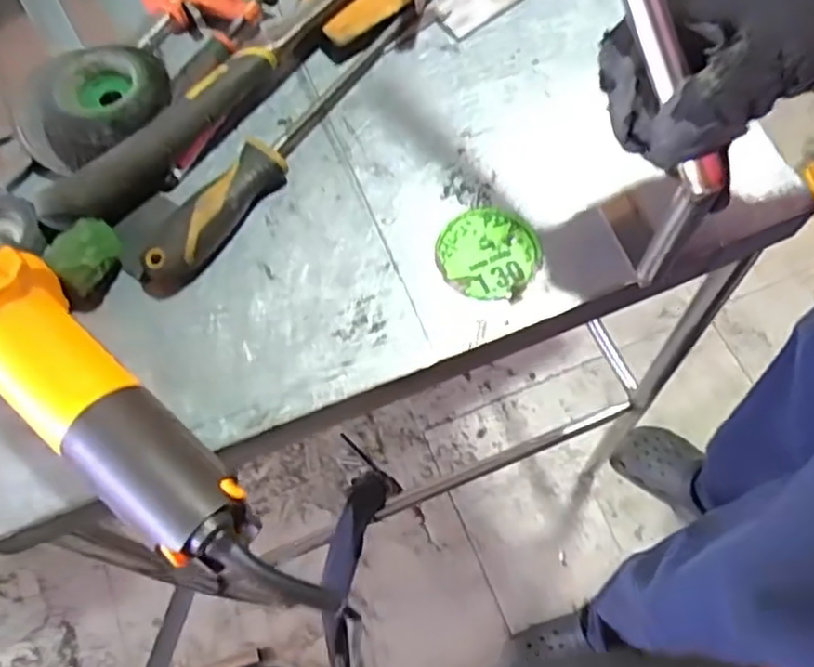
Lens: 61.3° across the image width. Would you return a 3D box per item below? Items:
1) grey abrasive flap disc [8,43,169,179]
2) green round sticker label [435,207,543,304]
[{"bbox_3d":[-0.212,-0.153,0.465,0.083,0.034,0.095,37,73,16],"label":"grey abrasive flap disc"},{"bbox_3d":[0.052,-0.051,0.438,0.064,0.004,0.063,-1,67,2],"label":"green round sticker label"}]

